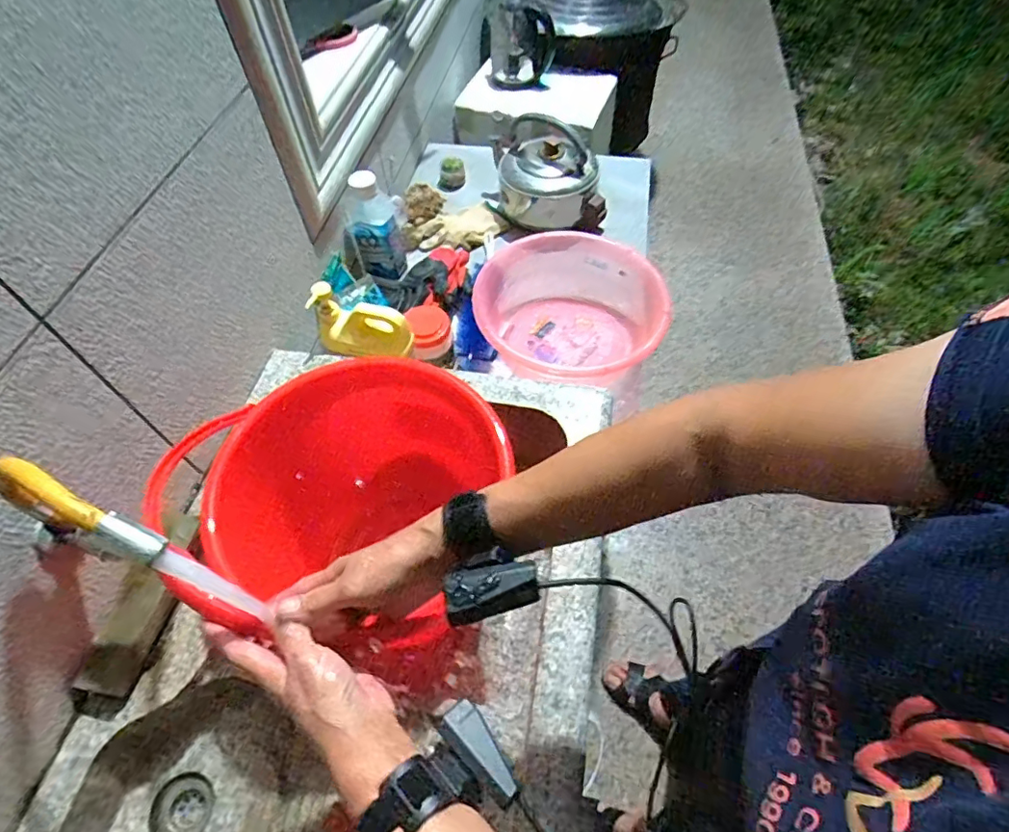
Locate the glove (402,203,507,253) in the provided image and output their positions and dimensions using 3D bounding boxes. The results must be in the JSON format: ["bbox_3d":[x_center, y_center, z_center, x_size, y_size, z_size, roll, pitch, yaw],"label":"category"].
[{"bbox_3d":[-0.116,-0.429,1.249,0.241,0.039,0.113,-13,57,-7],"label":"glove"}]

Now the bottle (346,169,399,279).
[{"bbox_3d":[-0.253,-0.362,1.071,0.101,0.211,0.065,-17,57,-9],"label":"bottle"}]

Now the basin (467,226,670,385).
[{"bbox_3d":[0.122,-0.172,1.018,0.322,0.144,0.328,-1,56,1],"label":"basin"}]

